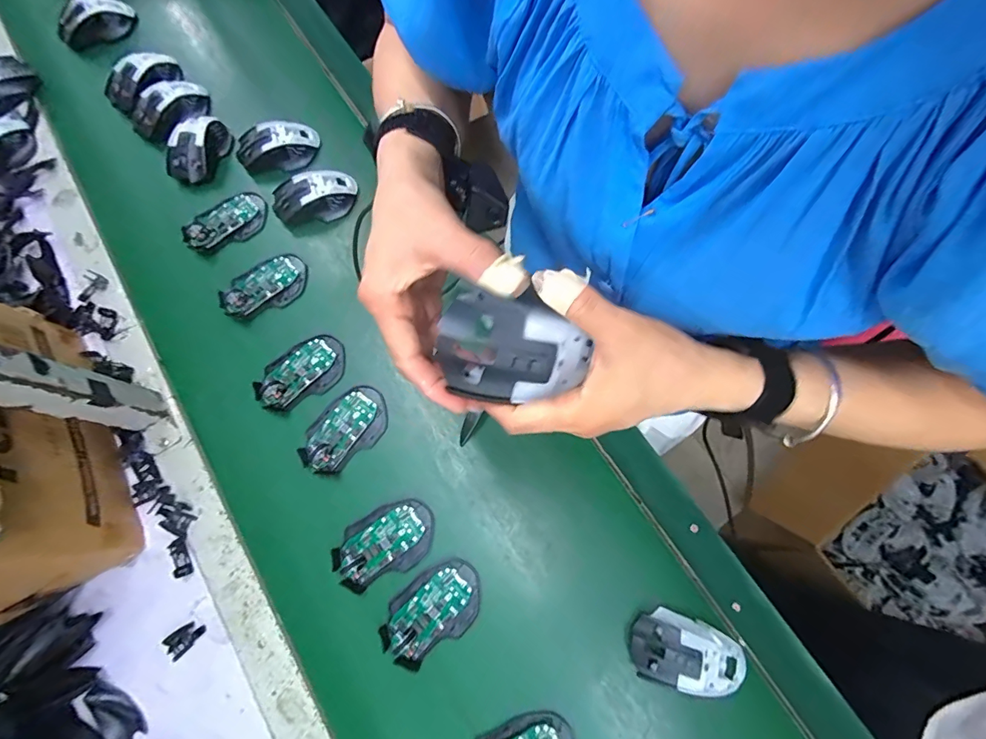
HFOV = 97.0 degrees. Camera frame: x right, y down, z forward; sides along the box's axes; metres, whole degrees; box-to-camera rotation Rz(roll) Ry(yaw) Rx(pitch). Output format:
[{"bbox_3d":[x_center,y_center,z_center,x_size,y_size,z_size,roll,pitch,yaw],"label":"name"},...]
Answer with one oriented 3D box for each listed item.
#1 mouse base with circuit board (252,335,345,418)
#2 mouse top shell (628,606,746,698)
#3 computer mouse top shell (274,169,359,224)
[{"bbox_3d":[-0.244,0.001,0.543,0.115,0.020,0.074,-38,77,-10],"label":"mouse base with circuit board"},{"bbox_3d":[0.202,0.292,0.448,0.115,0.036,0.069,12,75,5],"label":"mouse top shell"},{"bbox_3d":[-0.250,-0.240,0.610,0.115,0.044,0.058,-23,75,-3],"label":"computer mouse top shell"}]

